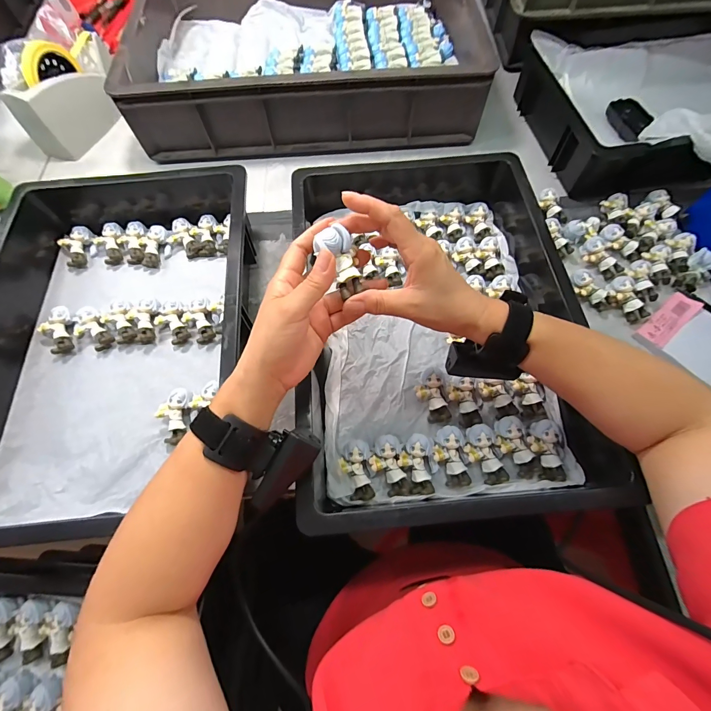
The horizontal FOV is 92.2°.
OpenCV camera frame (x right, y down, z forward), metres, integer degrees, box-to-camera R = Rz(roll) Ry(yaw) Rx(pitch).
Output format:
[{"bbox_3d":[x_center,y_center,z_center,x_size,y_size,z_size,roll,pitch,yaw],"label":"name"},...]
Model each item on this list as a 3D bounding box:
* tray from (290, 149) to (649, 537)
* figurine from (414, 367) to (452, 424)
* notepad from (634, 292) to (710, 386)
[{"bbox_3d":[0.094,-0.069,0.423,0.338,0.081,0.498,-3,67,0],"label":"tray"},{"bbox_3d":[0.088,0.046,0.394,0.034,0.019,0.062,-12,81,-4],"label":"figurine"},{"bbox_3d":[0.412,-0.015,0.400,0.077,0.009,0.117,-41,66,-5],"label":"notepad"}]

